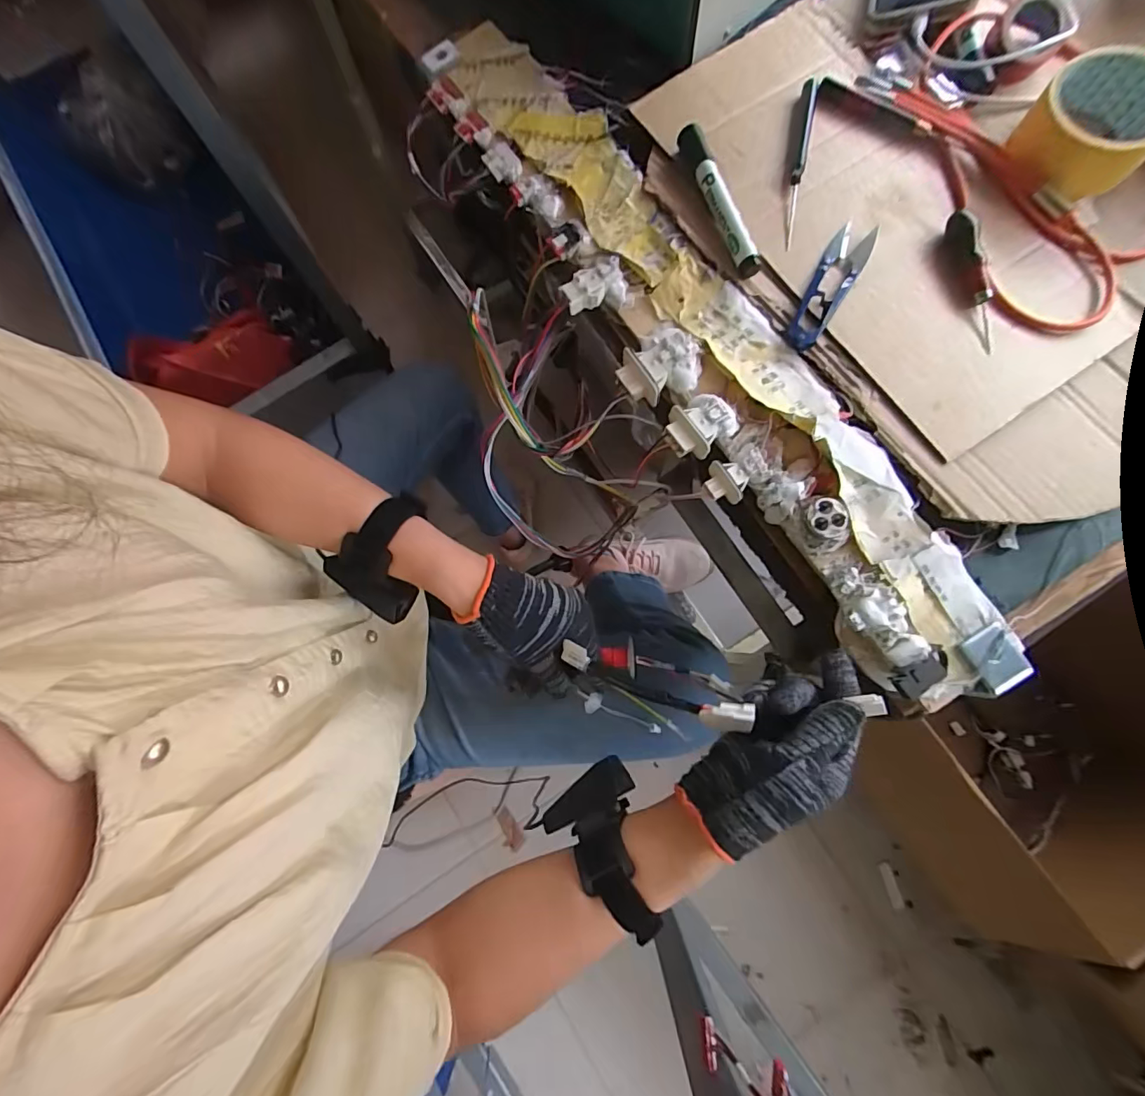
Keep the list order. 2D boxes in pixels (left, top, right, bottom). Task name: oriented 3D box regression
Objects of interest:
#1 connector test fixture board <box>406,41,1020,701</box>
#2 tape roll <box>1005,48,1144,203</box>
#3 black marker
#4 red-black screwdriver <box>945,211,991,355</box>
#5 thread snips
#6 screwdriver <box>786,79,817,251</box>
[{"bbox_3d":[0.070,-0.183,0.387,0.136,0.043,0.698,-30,80,-6],"label":"connector test fixture board"},{"bbox_3d":[0.400,-0.326,0.382,0.086,0.047,0.094,0,78,0],"label":"tape roll"},{"bbox_3d":[0.113,-0.272,0.386,0.019,0.017,0.139,-16,78,-4],"label":"black marker"},{"bbox_3d":[0.299,-0.203,0.370,0.017,0.016,0.110,-4,78,-1],"label":"red-black screwdriver"},{"bbox_3d":[0.194,-0.199,0.374,0.029,0.010,0.118,31,79,6],"label":"thread snips"},{"bbox_3d":[0.181,-0.312,0.395,0.012,0.007,0.160,13,78,3],"label":"screwdriver"}]

